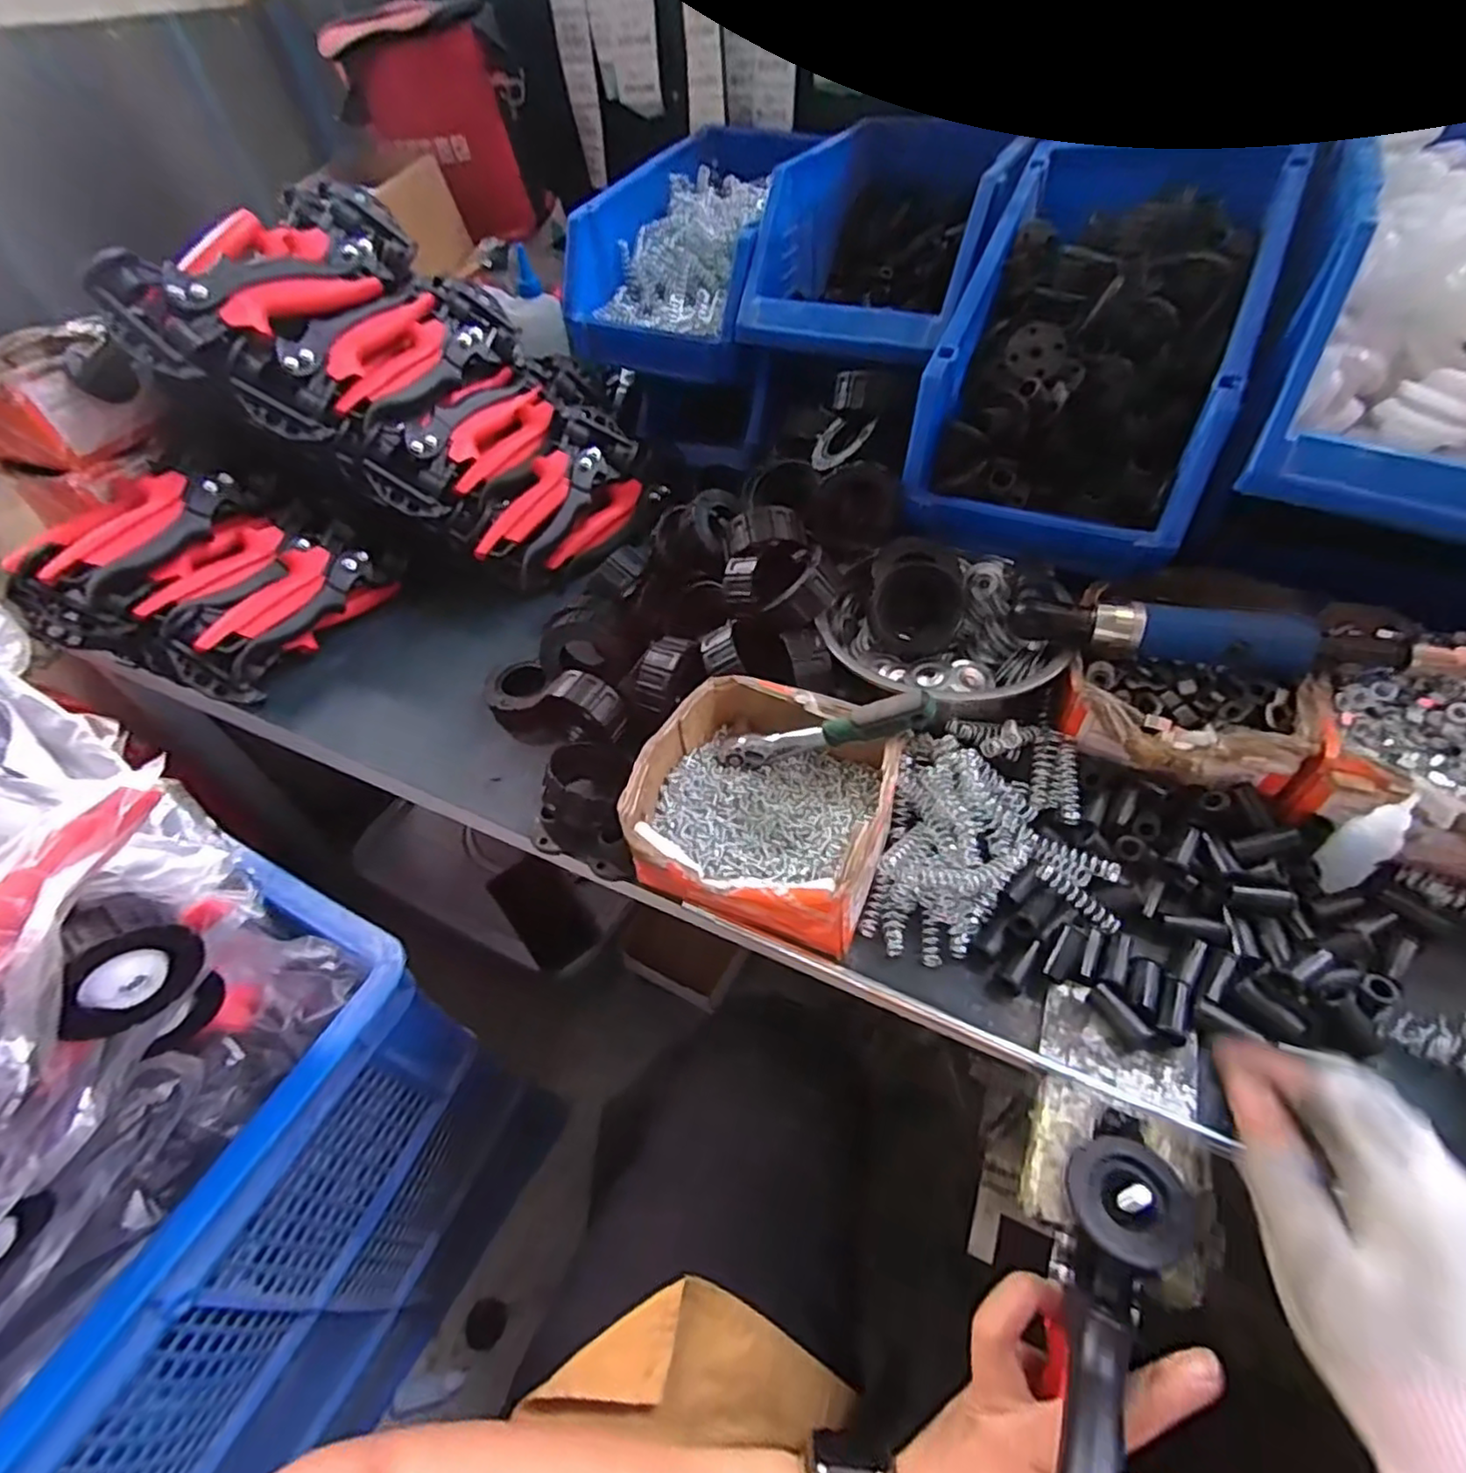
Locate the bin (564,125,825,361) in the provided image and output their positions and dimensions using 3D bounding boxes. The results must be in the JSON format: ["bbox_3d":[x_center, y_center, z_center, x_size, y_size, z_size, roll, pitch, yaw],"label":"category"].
[{"bbox_3d":[-0.017,-0.541,0.734,0.204,0.137,0.324,17,52,19],"label":"bin"}]

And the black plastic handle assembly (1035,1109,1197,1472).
[{"bbox_3d":[0.140,0.245,0.256,0.049,0.046,0.183,21,41,22],"label":"black plastic handle assembly"}]

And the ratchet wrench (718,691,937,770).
[{"bbox_3d":[0.058,0.000,0.441,0.152,0.028,0.019,-14,41,33],"label":"ratchet wrench"}]

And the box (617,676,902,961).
[{"bbox_3d":[0.021,0.043,0.433,0.151,0.068,0.158,15,52,18],"label":"box"}]

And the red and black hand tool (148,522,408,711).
[{"bbox_3d":[-0.408,-0.116,0.619,0.047,0.067,0.210,22,54,23],"label":"red and black hand tool"}]

